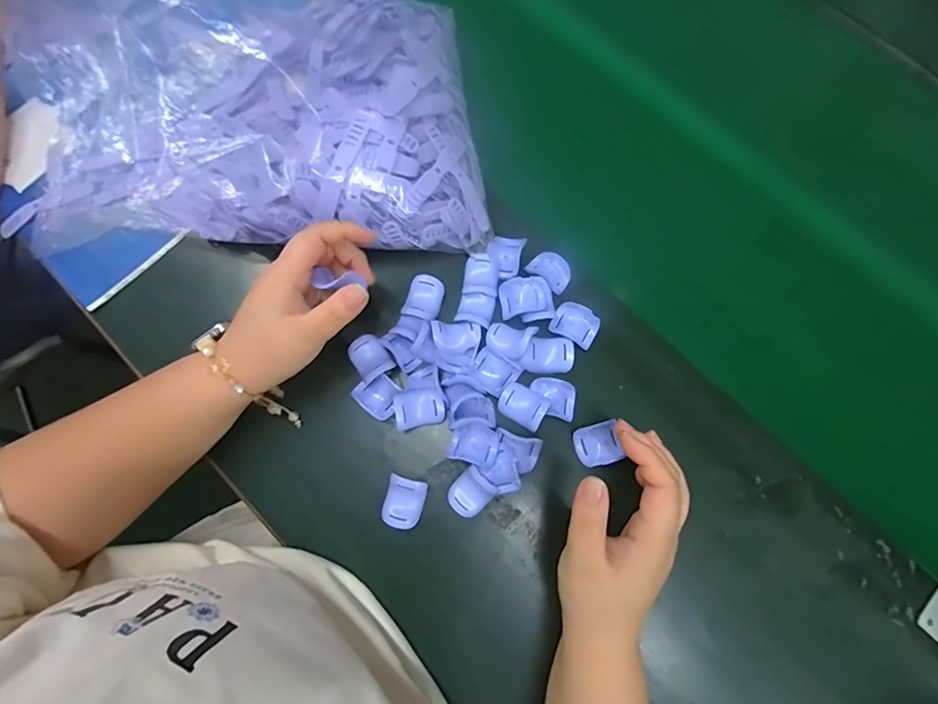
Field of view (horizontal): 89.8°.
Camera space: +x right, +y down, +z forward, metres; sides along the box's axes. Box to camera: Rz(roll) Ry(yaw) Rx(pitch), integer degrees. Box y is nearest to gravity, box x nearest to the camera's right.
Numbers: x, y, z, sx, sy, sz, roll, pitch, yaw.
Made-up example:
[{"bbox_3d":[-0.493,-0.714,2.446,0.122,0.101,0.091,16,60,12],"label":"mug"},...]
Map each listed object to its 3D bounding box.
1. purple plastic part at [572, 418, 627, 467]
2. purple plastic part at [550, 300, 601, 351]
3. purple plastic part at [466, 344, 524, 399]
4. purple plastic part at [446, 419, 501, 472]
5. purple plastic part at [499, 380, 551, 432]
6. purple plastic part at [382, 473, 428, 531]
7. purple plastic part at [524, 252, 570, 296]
[{"bbox_3d":[0.100,0.074,0.370,0.033,0.013,0.030,-19,71,11],"label":"purple plastic part"},{"bbox_3d":[0.090,-0.023,0.392,0.038,0.013,0.029,29,78,6],"label":"purple plastic part"},{"bbox_3d":[0.020,0.016,0.379,0.035,0.014,0.030,39,79,8],"label":"purple plastic part"},{"bbox_3d":[0.004,0.073,0.372,0.039,0.017,0.033,21,77,4],"label":"purple plastic part"},{"bbox_3d":[0.043,0.041,0.366,0.037,0.010,0.028,32,78,7],"label":"purple plastic part"},{"bbox_3d":[-0.050,0.117,0.363,0.029,0.021,0.037,14,77,3],"label":"purple plastic part"},{"bbox_3d":[0.072,-0.071,0.408,0.037,0.009,0.027,42,79,9],"label":"purple plastic part"}]

